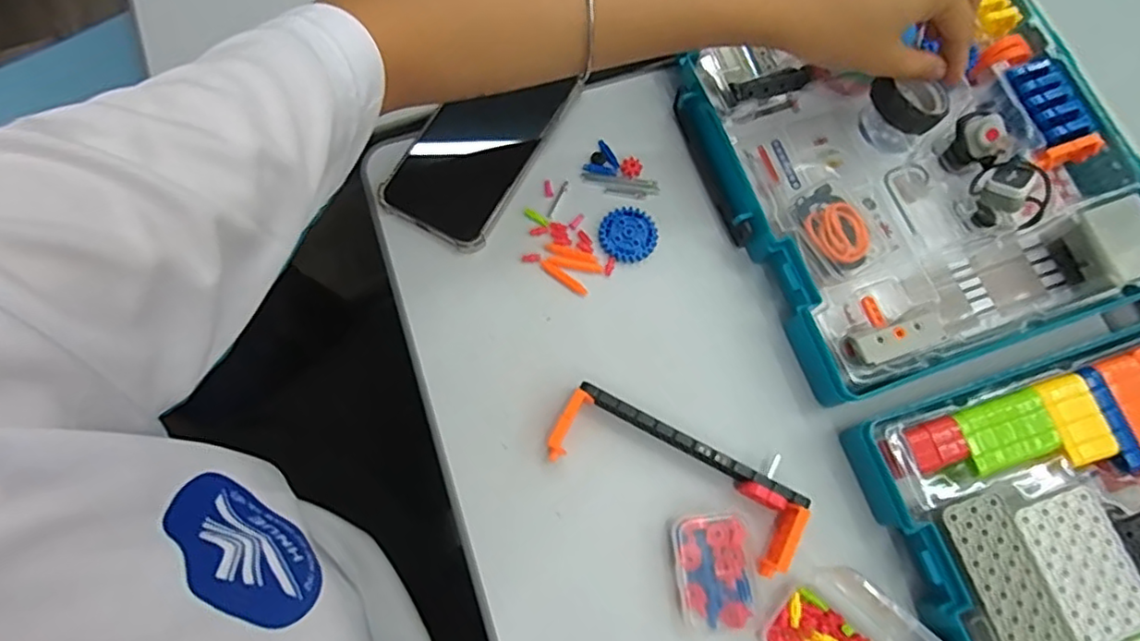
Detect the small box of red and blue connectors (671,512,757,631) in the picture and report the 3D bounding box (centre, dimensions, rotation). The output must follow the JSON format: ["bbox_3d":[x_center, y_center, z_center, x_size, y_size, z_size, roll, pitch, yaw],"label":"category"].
[{"bbox_3d":[0.084,0.145,0.359,0.044,0.010,0.061,-6,74,-4],"label":"small box of red and blue connectors"}]

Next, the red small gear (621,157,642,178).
[{"bbox_3d":[0.044,-0.109,0.441,0.014,0.006,0.012,16,74,3],"label":"red small gear"}]

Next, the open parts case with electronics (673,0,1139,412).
[{"bbox_3d":[0.218,-0.150,0.435,0.262,0.050,0.358,-18,75,-7],"label":"open parts case with electronics"}]

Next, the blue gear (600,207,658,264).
[{"bbox_3d":[0.040,-0.059,0.426,0.038,0.005,0.040,1,74,-2],"label":"blue gear"}]

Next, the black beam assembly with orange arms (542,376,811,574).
[{"bbox_3d":[0.066,0.089,0.373,0.154,0.022,0.060,27,75,6],"label":"black beam assembly with orange arms"}]

